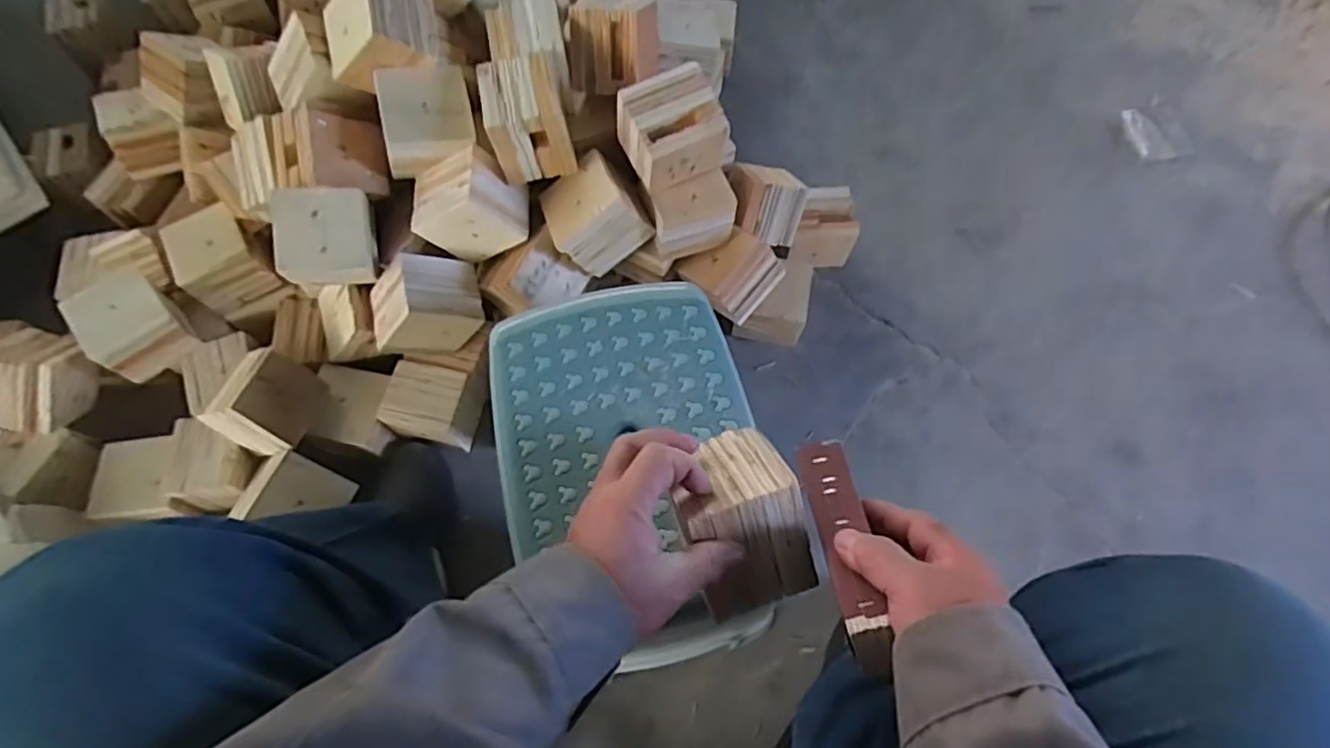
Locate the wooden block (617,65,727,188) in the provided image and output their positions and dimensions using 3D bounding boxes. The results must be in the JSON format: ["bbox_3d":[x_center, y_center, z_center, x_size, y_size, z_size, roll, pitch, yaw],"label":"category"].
[{"bbox_3d":[0.009,-0.266,0.745,0.099,0.090,0.085,-23,69,-10],"label":"wooden block"}]

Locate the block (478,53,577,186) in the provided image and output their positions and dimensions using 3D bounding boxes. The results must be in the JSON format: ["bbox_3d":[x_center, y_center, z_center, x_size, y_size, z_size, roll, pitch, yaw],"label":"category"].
[{"bbox_3d":[-0.154,-0.284,0.762,0.087,0.093,0.098,-11,67,-5],"label":"block"}]

